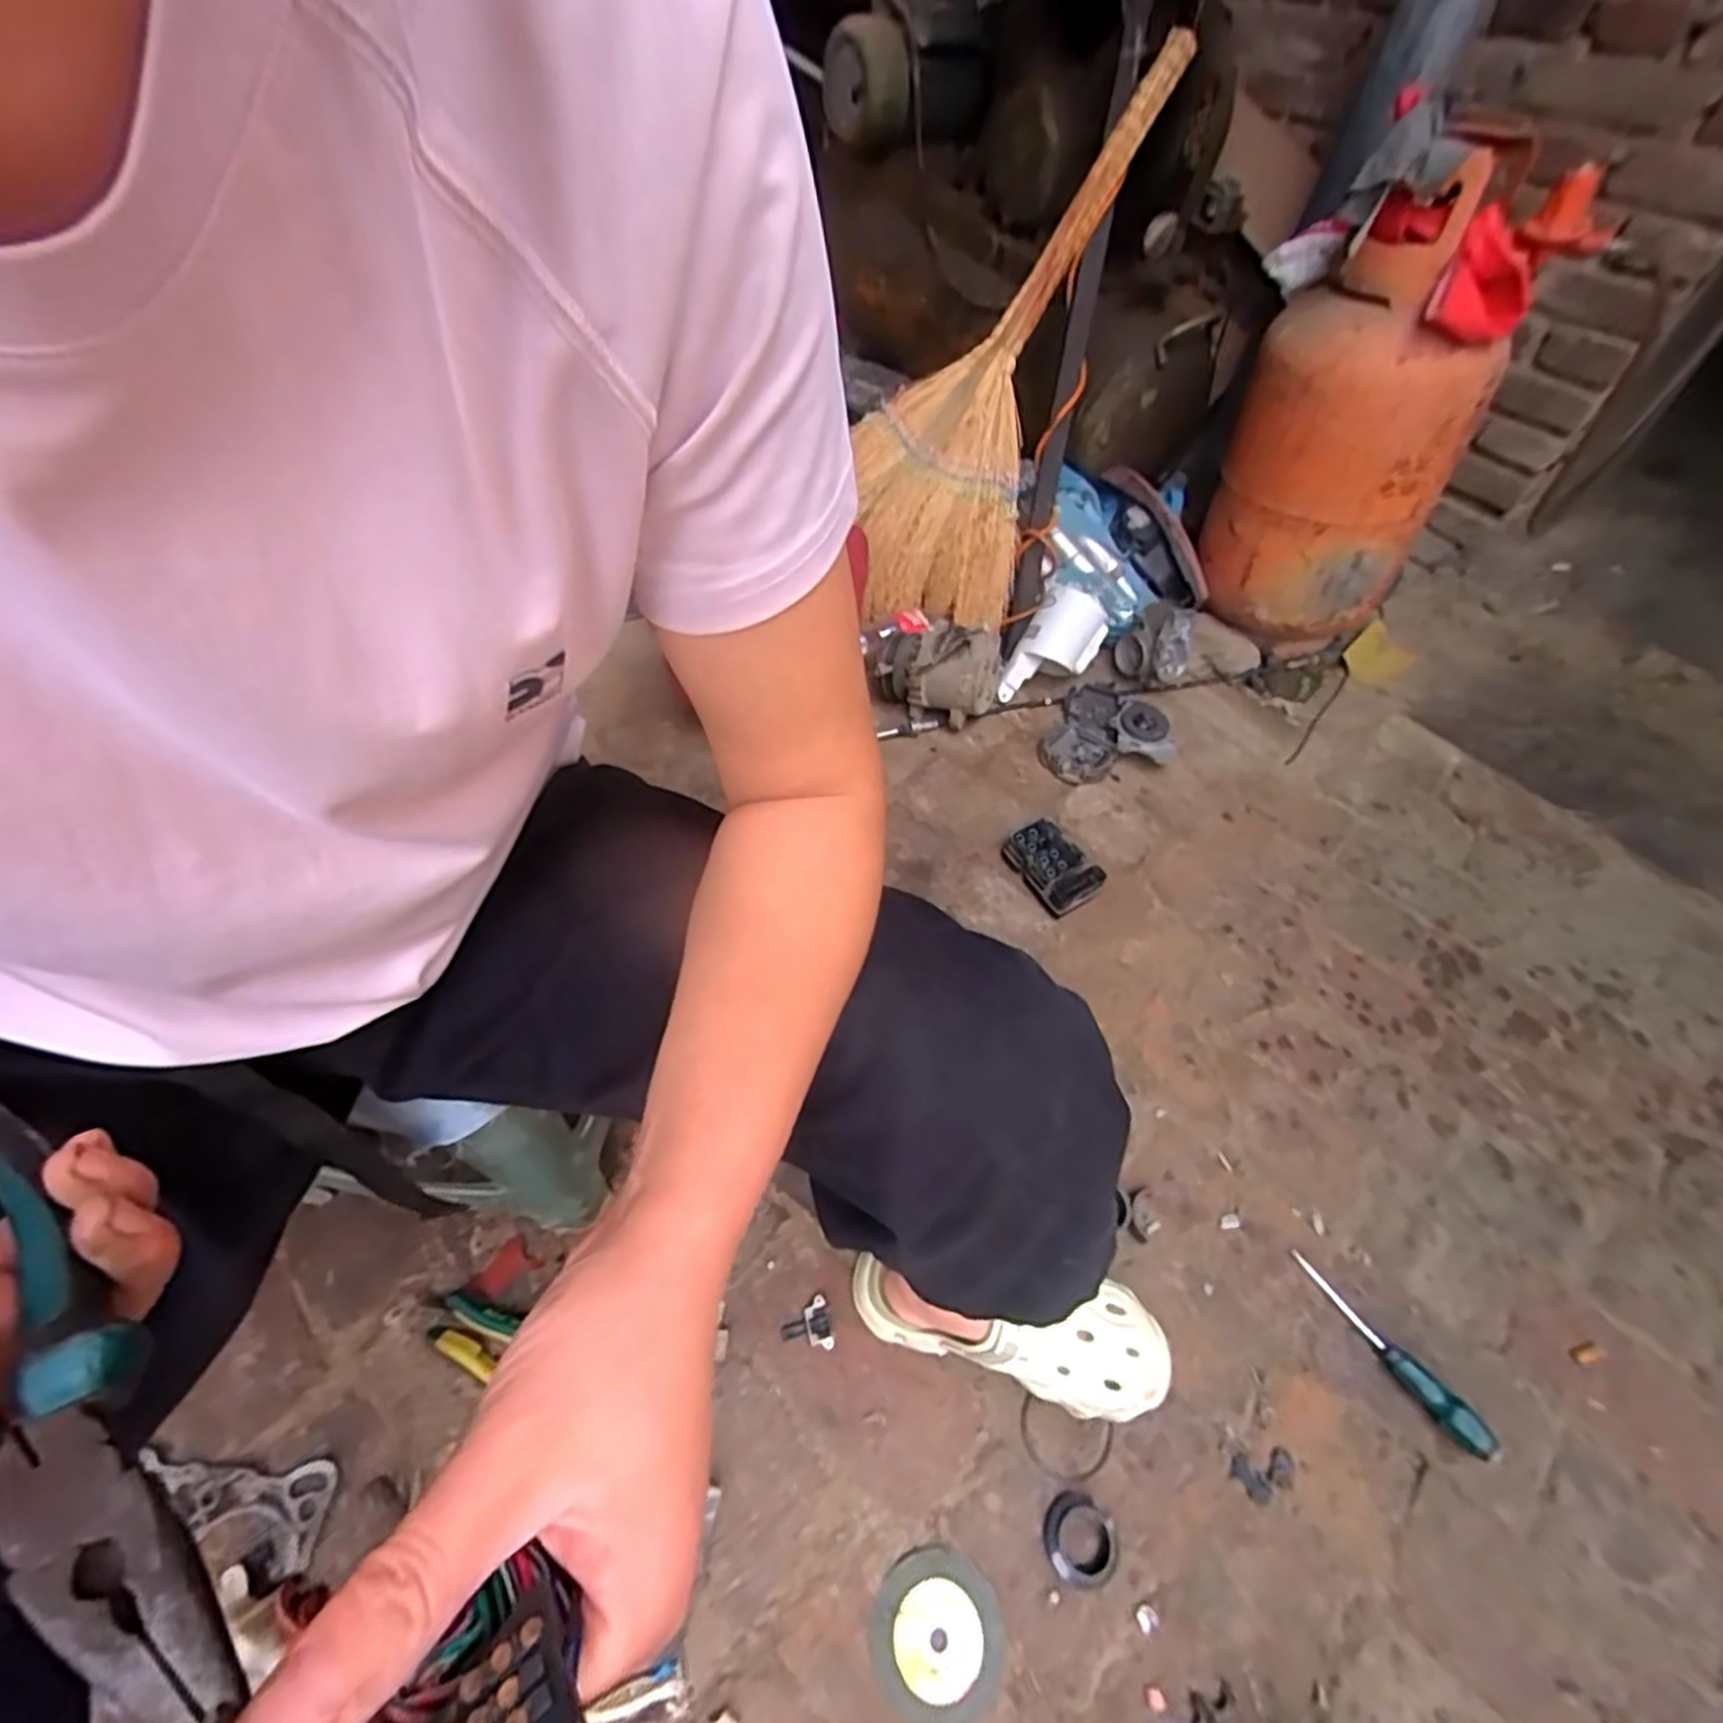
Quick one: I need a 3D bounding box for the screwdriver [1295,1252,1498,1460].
[{"bbox_3d":[0.479,0.439,0.685,0.026,0.021,0.185,-28,61,-23],"label":"screwdriver"}]

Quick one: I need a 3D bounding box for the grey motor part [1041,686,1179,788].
[{"bbox_3d":[0.357,-0.209,1.149,0.205,0.052,0.185,-12,56,-14],"label":"grey motor part"}]

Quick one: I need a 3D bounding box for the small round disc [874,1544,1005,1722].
[{"bbox_3d":[0.058,0.584,0.571,0.093,0.009,0.095,2,54,-3],"label":"small round disc"}]

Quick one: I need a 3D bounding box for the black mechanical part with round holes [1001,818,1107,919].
[{"bbox_3d":[0.241,0.004,0.963,0.077,0.046,0.125,-24,60,-21],"label":"black mechanical part with round holes"}]

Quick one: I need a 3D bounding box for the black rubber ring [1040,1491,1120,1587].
[{"bbox_3d":[0.174,0.538,0.601,0.059,0.012,0.055,2,54,-3],"label":"black rubber ring"}]

